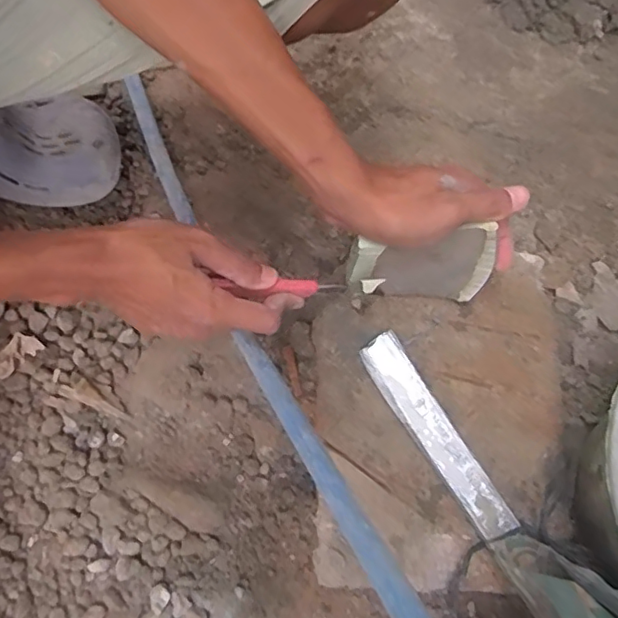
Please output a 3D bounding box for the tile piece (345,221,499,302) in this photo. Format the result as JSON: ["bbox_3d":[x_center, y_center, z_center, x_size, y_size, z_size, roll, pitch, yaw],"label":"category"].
[{"bbox_3d":[0.085,-0.030,0.443,0.106,0.085,0.010,-5,59,4],"label":"tile piece"}]

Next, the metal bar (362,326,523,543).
[{"bbox_3d":[0.097,0.096,0.440,0.031,0.014,0.169,-31,76,-9],"label":"metal bar"}]

